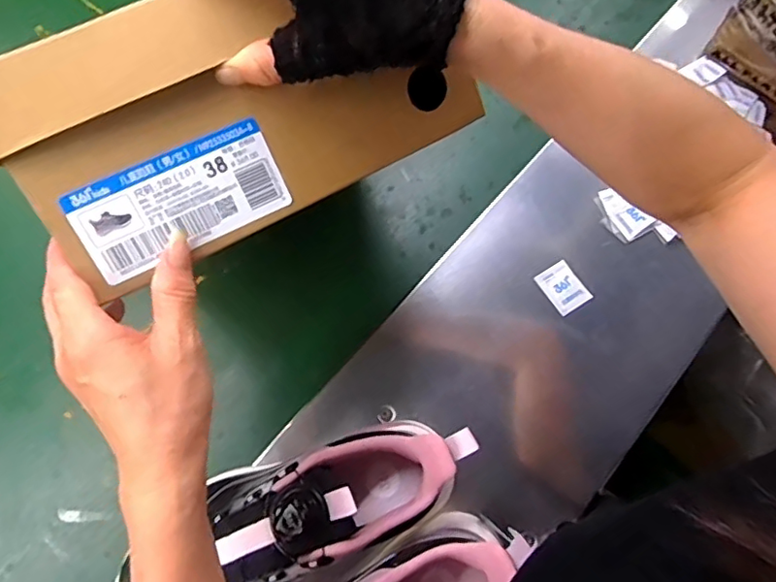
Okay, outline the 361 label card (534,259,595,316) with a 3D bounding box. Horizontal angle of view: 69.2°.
[{"bbox_3d":[0.166,-0.004,0.533,0.035,0.004,0.045,-37,77,-1],"label":"361 label card"}]

